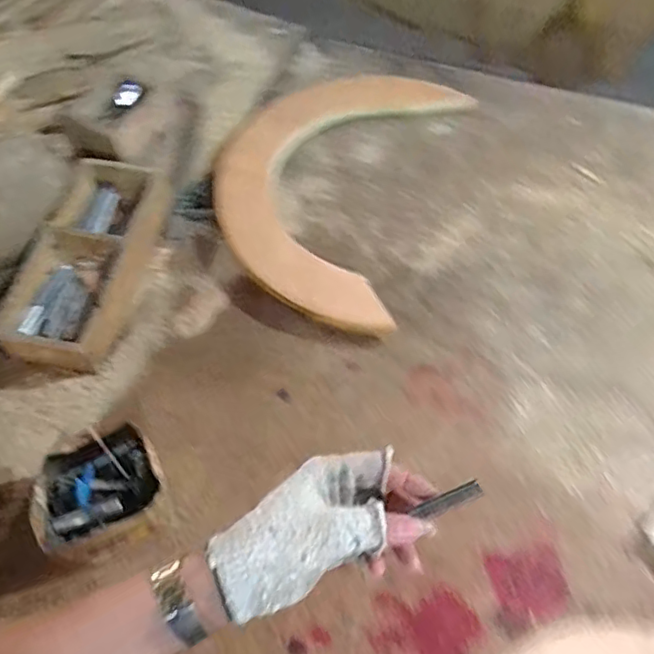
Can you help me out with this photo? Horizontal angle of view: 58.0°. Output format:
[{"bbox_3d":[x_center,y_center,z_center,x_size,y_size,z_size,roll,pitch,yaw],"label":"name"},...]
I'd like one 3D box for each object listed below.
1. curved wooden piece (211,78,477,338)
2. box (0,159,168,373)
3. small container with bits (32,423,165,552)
[{"bbox_3d":[0.006,-0.226,0.857,0.315,0.024,0.445,20,63,11],"label":"curved wooden piece"},{"bbox_3d":[-0.317,-0.087,0.788,0.138,0.085,0.301,12,62,7],"label":"box"},{"bbox_3d":[-0.239,0.172,0.632,0.130,0.072,0.104,-21,63,-11],"label":"small container with bits"}]

